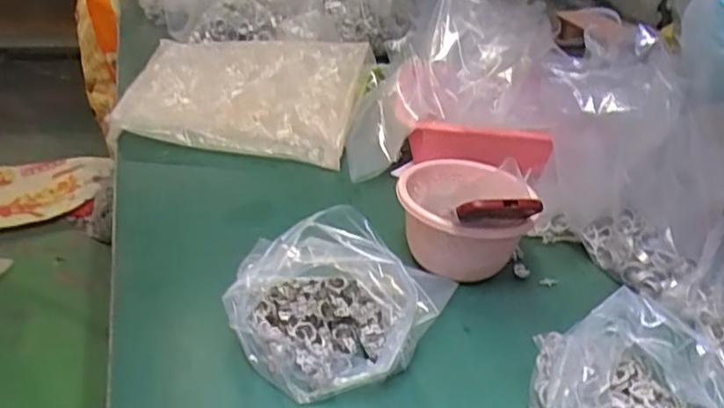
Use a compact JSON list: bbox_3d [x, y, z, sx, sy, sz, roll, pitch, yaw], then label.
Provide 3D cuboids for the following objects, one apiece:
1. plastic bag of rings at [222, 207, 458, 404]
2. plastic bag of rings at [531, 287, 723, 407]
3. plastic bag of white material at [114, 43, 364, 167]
[{"bbox_3d":[-0.010,0.069,0.570,0.146,0.117,0.198,22,33,25],"label":"plastic bag of rings"},{"bbox_3d":[0.193,0.154,0.459,0.128,0.123,0.142,11,29,7],"label":"plastic bag of rings"},{"bbox_3d":[-0.180,-0.168,0.927,0.337,0.048,0.228,10,66,4],"label":"plastic bag of white material"}]

